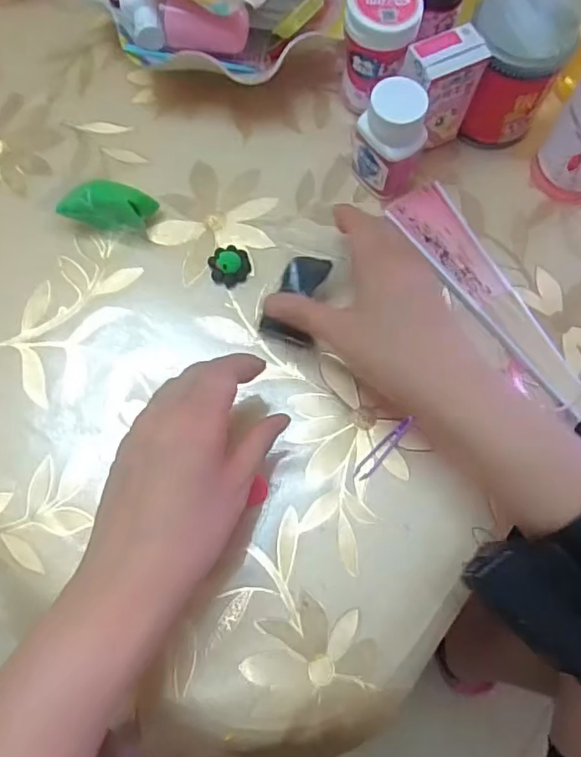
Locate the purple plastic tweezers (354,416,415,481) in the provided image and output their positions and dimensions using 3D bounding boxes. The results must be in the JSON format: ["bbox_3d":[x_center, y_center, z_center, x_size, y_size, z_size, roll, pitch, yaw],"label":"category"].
[{"bbox_3d":[0.064,0.048,0.390,0.011,0.011,0.052,41,77,10],"label":"purple plastic tweezers"}]

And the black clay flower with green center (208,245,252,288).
[{"bbox_3d":[-0.045,-0.086,0.429,0.030,0.015,0.028,0,73,-1],"label":"black clay flower with green center"}]

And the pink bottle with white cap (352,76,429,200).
[{"bbox_3d":[0.074,-0.173,0.421,0.044,0.082,0.038,43,77,11],"label":"pink bottle with white cap"}]

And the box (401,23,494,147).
[{"bbox_3d":[0.108,-0.210,0.426,0.050,0.092,0.031,-27,76,-8],"label":"box"}]

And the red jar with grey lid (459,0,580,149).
[{"bbox_3d":[0.164,-0.233,0.435,0.068,0.092,0.072,0,73,-1],"label":"red jar with grey lid"}]

